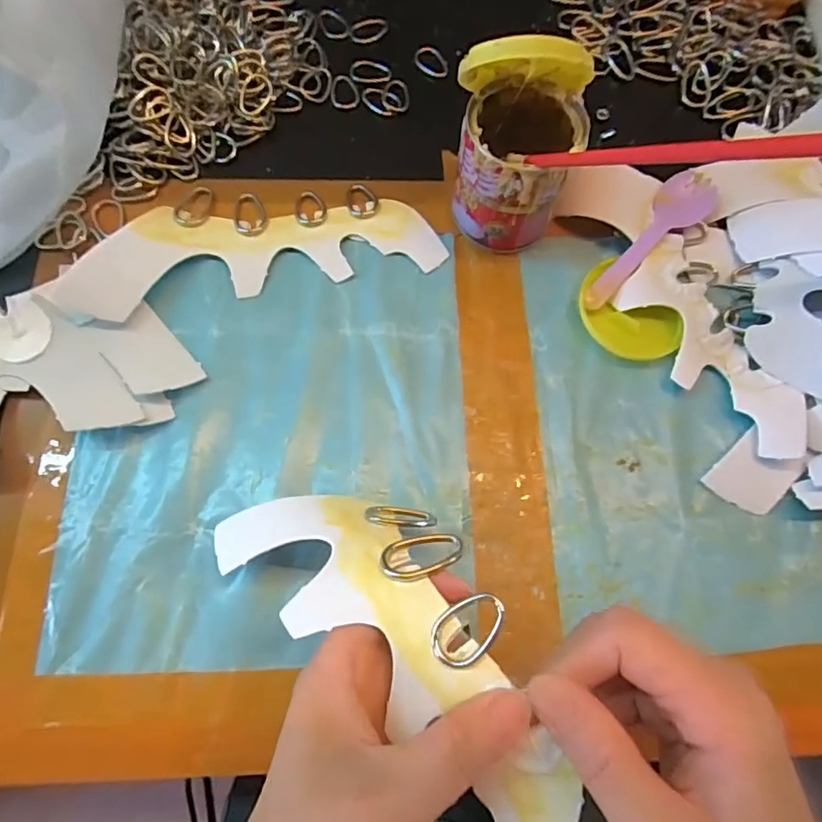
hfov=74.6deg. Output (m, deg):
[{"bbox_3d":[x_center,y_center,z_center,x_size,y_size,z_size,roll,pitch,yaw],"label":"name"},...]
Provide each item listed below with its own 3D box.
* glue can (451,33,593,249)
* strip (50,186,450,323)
[{"bbox_3d":[0.059,-0.145,0.296,0.066,0.107,0.062,1,72,-2],"label":"glue can"},{"bbox_3d":[-0.091,-0.105,0.326,0.212,0.015,0.084,-8,73,-5],"label":"strip"}]

